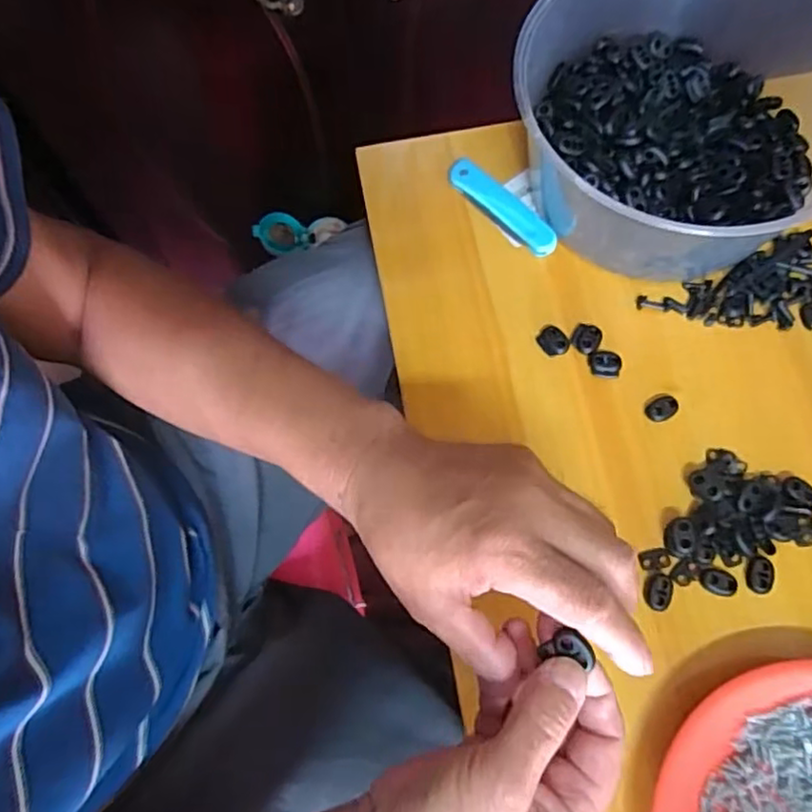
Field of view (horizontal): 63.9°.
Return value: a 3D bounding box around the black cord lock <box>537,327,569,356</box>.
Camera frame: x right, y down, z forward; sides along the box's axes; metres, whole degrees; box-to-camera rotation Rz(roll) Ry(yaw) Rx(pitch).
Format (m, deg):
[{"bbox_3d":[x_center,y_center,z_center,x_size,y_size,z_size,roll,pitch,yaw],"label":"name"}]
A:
[{"bbox_3d":[0.102,-0.045,0.447,0.018,0.004,0.021,-30,73,-8],"label":"black cord lock"}]

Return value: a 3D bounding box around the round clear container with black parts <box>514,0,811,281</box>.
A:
[{"bbox_3d":[0.188,-0.194,0.448,0.228,0.094,0.237,-1,71,2],"label":"round clear container with black parts"}]

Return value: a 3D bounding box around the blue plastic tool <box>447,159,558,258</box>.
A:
[{"bbox_3d":[0.072,-0.149,0.483,0.025,0.012,0.099,-41,75,-12],"label":"blue plastic tool"}]

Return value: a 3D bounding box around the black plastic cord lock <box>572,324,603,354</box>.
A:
[{"bbox_3d":[0.124,-0.047,0.446,0.019,0.004,0.021,26,74,10],"label":"black plastic cord lock"}]

